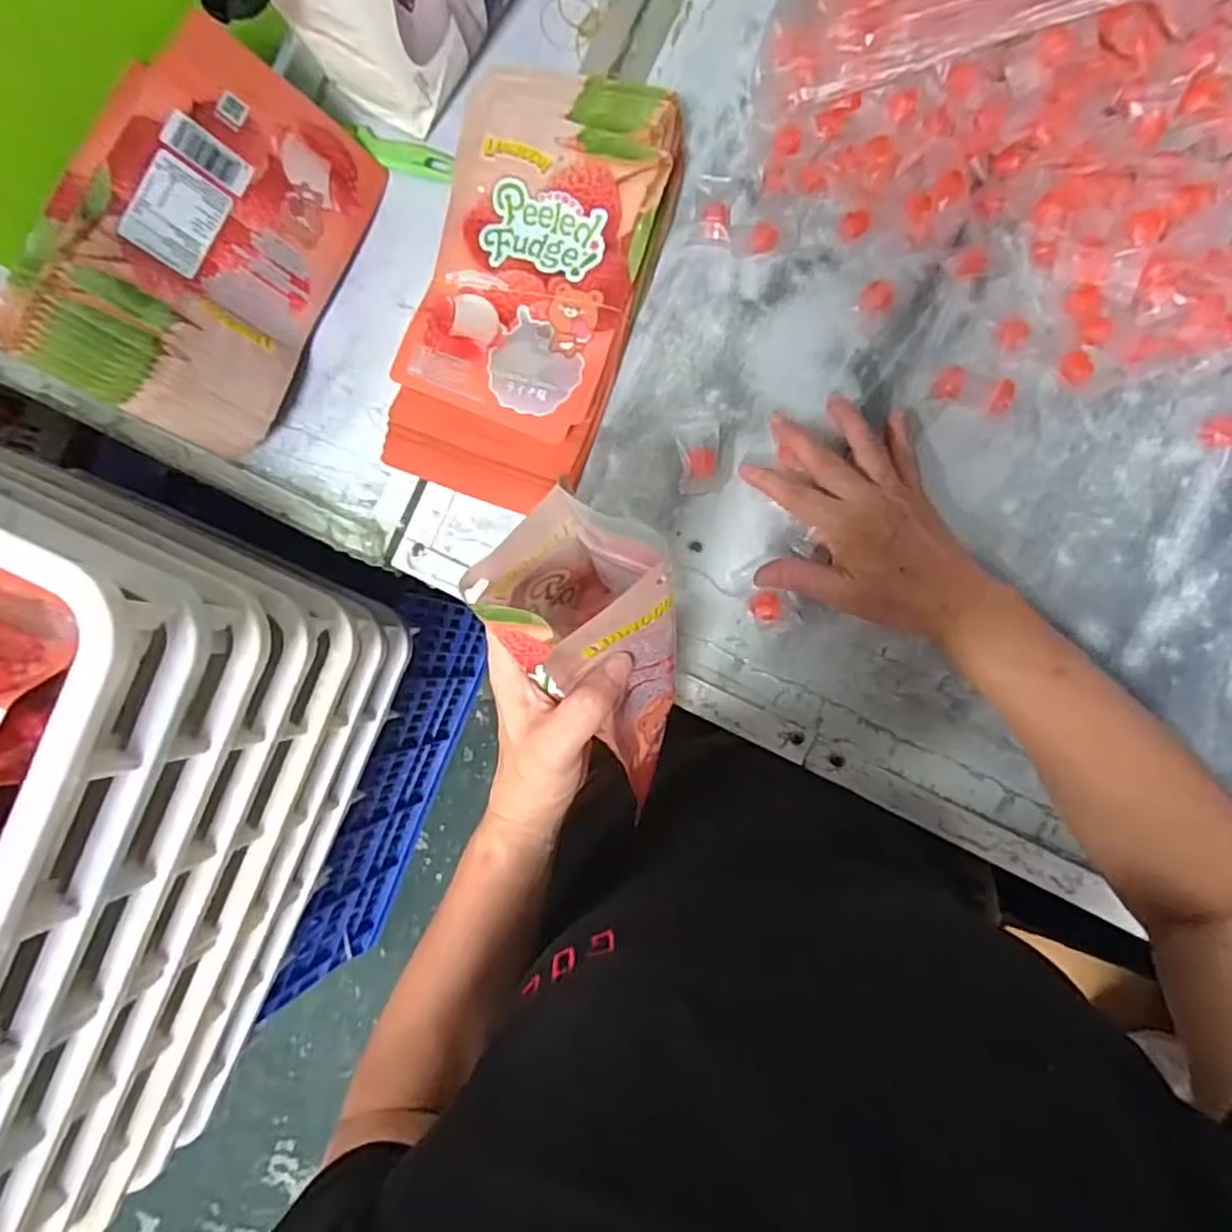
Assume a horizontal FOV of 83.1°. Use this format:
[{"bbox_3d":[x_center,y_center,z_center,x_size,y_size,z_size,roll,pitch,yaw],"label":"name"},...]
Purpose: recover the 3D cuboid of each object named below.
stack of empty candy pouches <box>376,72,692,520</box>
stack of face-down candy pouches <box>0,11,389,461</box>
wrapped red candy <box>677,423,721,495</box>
[{"bbox_3d":[-0.068,-0.245,0.527,0.169,0.063,0.310,22,90,10],"label":"stack of empty candy pouches"},{"bbox_3d":[-0.306,-0.280,0.525,0.058,0.174,0.279,15,81,47],"label":"stack of face-down candy pouches"},{"bbox_3d":[0.063,-0.119,0.525,0.031,0.015,0.053,0,86,9],"label":"wrapped red candy"}]

